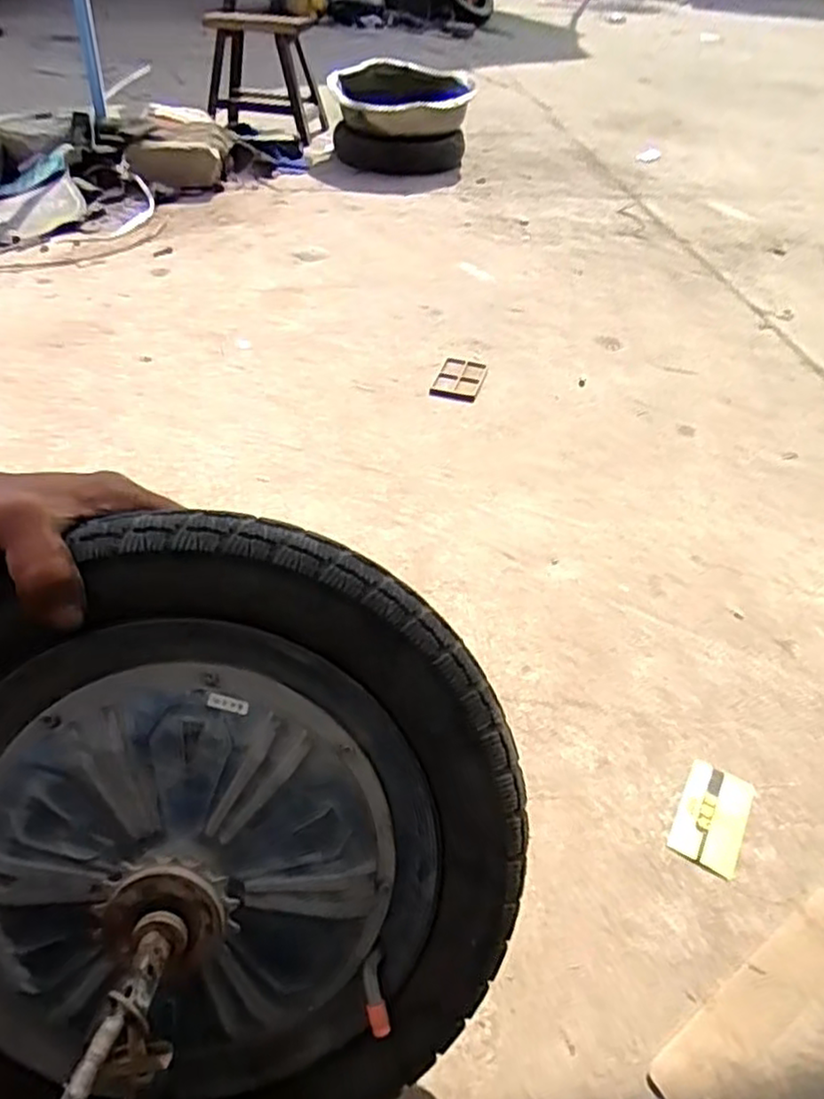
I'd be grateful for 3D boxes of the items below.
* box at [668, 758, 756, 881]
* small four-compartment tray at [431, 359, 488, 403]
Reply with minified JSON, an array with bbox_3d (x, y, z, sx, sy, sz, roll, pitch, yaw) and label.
[{"bbox_3d":[0.245,0.216,0.556,0.053,0.004,0.085,23,47,21],"label":"box"},{"bbox_3d":[0.069,-0.247,0.990,0.065,0.010,0.091,14,45,12],"label":"small four-compartment tray"}]

